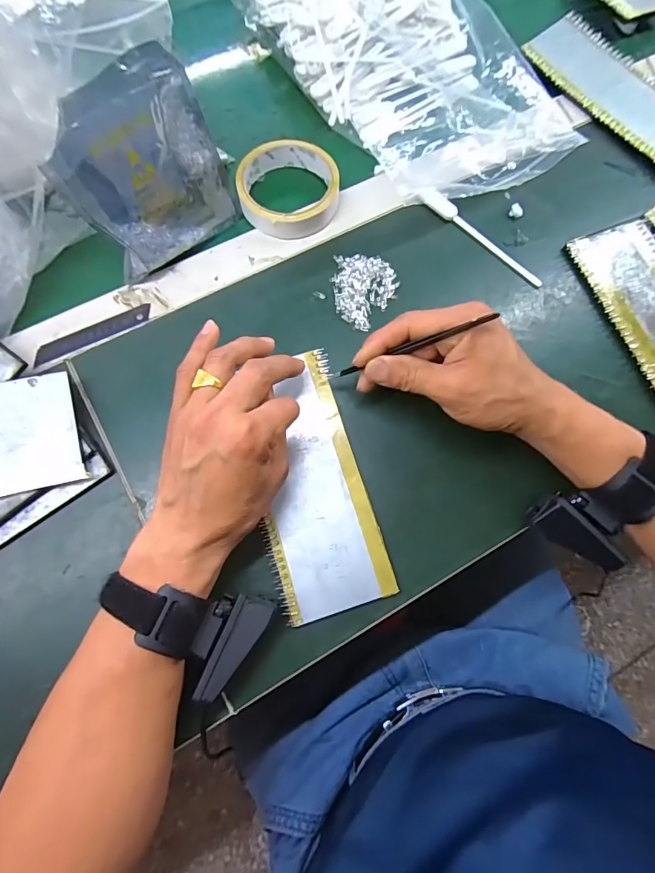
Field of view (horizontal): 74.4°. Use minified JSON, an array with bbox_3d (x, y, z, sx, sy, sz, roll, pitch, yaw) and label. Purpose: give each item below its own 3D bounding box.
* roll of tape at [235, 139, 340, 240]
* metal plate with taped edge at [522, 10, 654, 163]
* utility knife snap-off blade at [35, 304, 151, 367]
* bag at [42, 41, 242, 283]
[{"bbox_3d":[-0.035,-0.227,0.391,0.089,0.025,0.093,1,77,-3],"label":"roll of tape"},{"bbox_3d":[0.302,-0.360,0.446,0.087,0.006,0.201,-40,82,-11],"label":"metal plate with taped edge"},{"bbox_3d":[-0.196,-0.086,0.363,0.098,0.004,0.015,-27,92,-10],"label":"utility knife snap-off blade"},{"bbox_3d":[-0.138,-0.203,0.335,0.028,0.127,0.118,37,77,30],"label":"bag"}]

